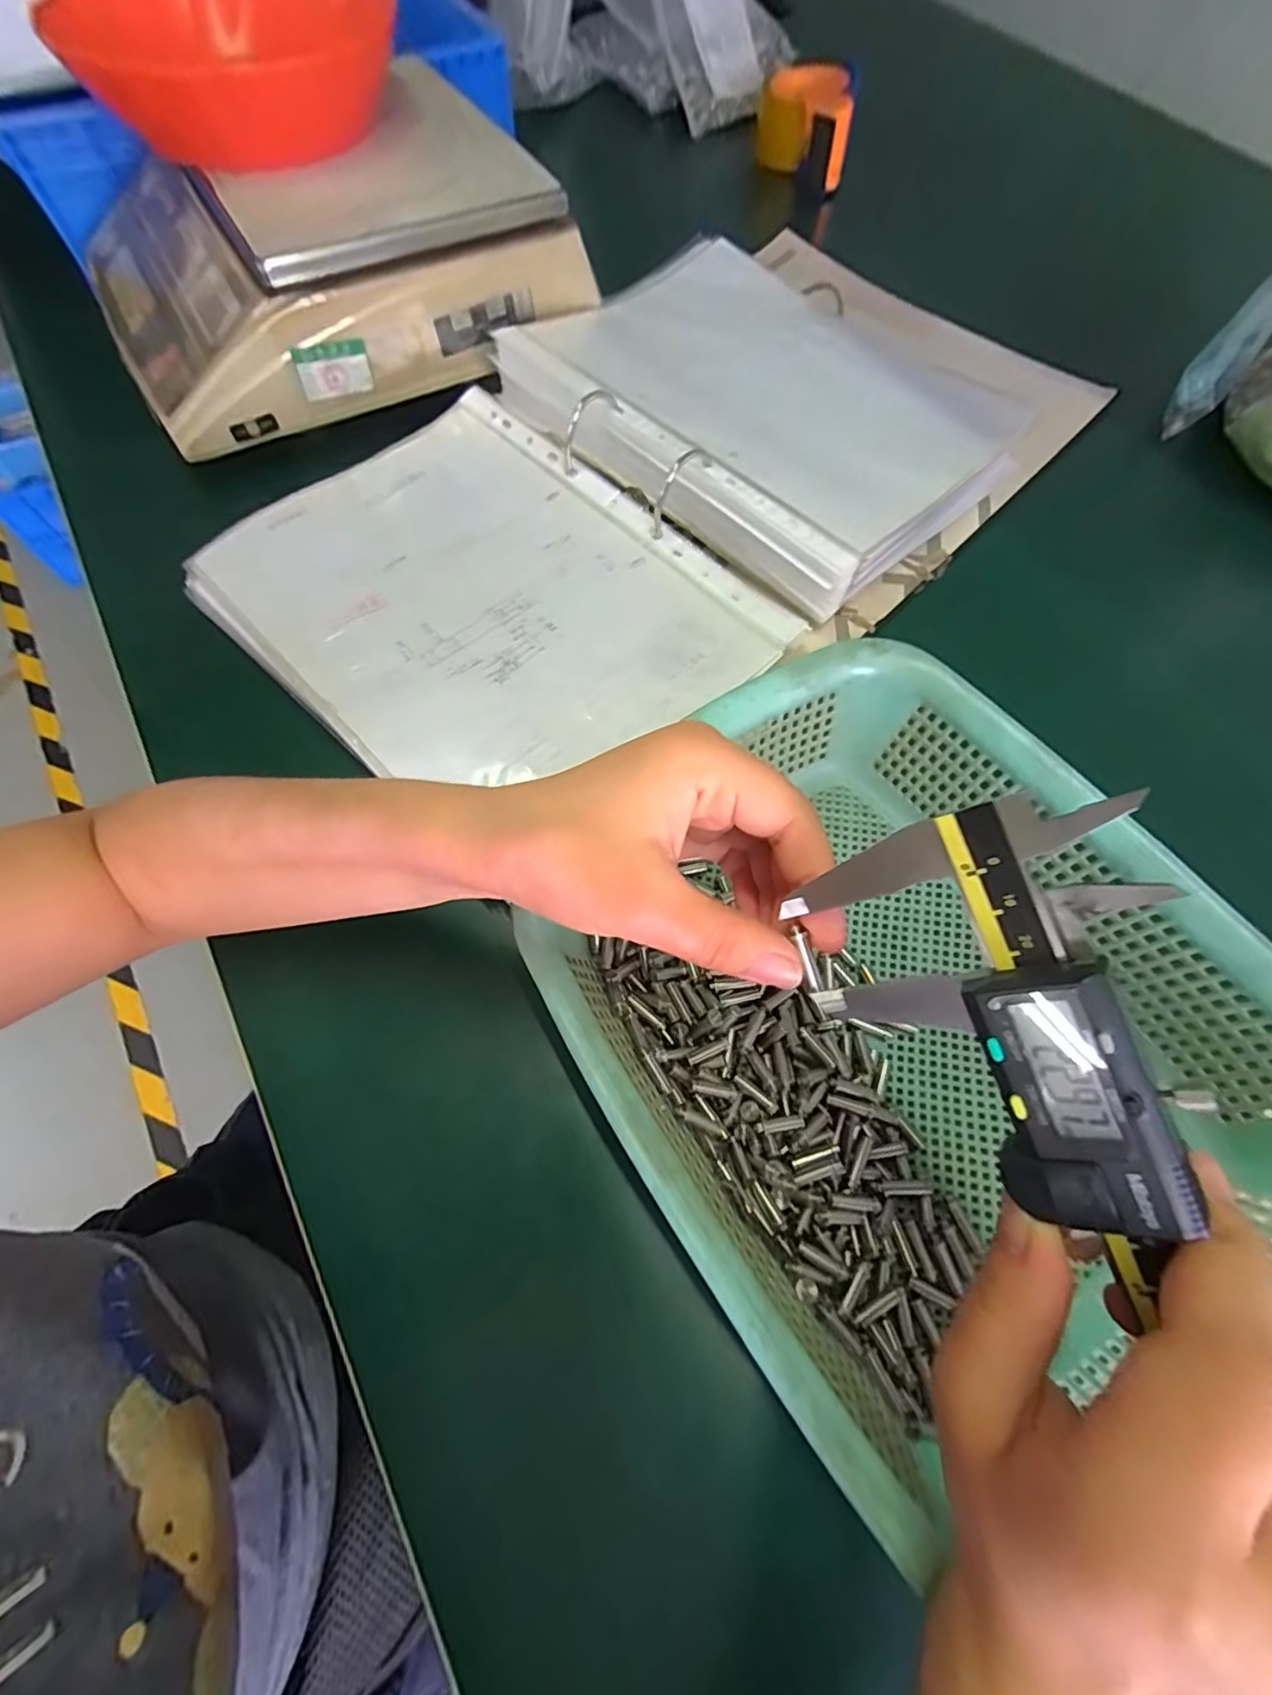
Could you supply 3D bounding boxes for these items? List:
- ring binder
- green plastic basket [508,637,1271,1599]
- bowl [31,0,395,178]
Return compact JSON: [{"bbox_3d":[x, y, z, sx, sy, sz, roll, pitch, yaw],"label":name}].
[{"bbox_3d":[0.041,-0.263,0.417,0.610,0.056,0.322,-40,75,-13],"label":"ring binder"},{"bbox_3d":[0.105,0.075,0.241,0.225,0.087,0.283,-36,74,-13],"label":"green plastic basket"},{"bbox_3d":[-0.251,-0.497,0.385,0.181,0.053,0.200,-23,70,-11],"label":"bowl"}]

